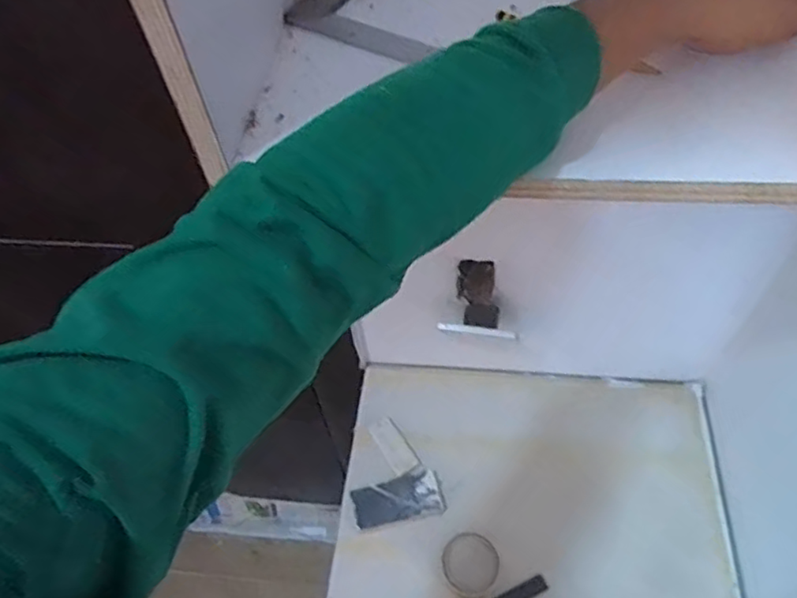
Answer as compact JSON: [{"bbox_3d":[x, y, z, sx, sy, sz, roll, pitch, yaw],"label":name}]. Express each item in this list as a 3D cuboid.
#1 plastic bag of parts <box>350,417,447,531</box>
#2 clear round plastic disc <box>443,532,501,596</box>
[{"bbox_3d":[-0.012,0.274,0.992,0.137,0.018,0.158,-15,65,-2],"label":"plastic bag of parts"},{"bbox_3d":[0.106,0.384,0.910,0.086,0.011,0.086,-2,54,3],"label":"clear round plastic disc"}]

